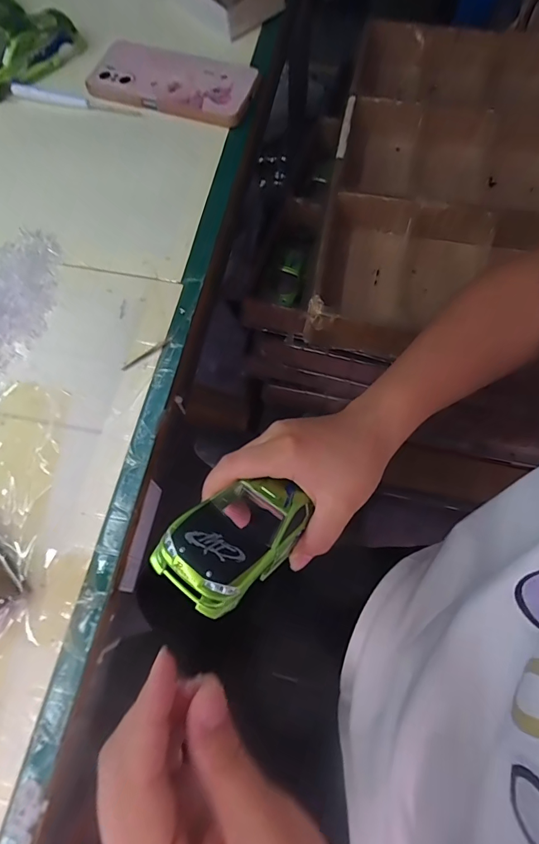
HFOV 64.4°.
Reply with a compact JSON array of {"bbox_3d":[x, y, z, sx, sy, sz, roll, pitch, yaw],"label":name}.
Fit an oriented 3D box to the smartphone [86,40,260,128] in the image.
[{"bbox_3d":[-0.095,-0.335,0.419,0.160,0.011,0.083,17,75,10],"label":"smartphone"}]

